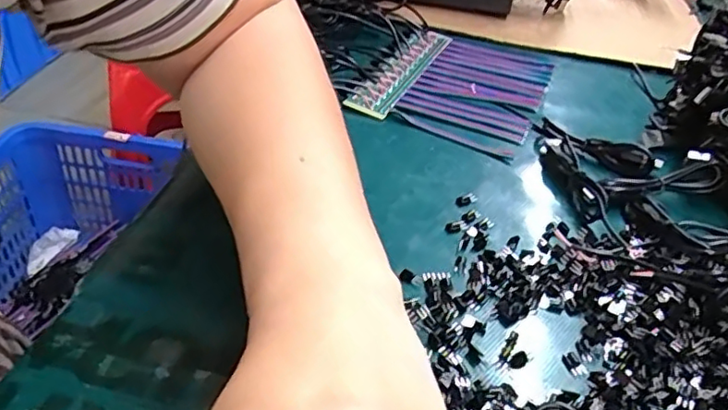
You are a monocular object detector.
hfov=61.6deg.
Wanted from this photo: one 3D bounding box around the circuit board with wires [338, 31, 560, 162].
[{"bbox_3d":[0.075,-0.094,0.472,0.120,0.013,0.156,19,41,19],"label":"circuit board with wires"}]

